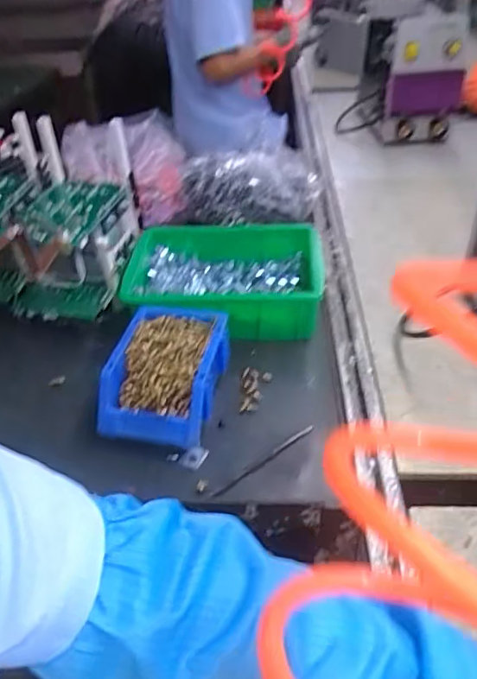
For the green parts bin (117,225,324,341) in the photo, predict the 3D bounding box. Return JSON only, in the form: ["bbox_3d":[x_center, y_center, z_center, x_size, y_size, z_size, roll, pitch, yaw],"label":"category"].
[{"bbox_3d":[-0.018,-0.070,0.724,0.251,0.074,0.197,0,39,5],"label":"green parts bin"}]

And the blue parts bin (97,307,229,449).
[{"bbox_3d":[-0.076,0.040,0.582,0.108,0.073,0.148,5,40,12],"label":"blue parts bin"}]

